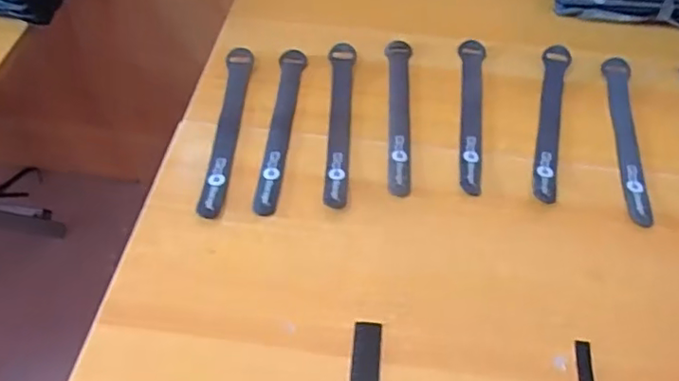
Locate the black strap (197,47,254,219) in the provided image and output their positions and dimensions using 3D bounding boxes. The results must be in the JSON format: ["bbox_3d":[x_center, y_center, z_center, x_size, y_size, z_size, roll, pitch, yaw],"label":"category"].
[{"bbox_3d":[-0.098,-0.058,0.526,0.023,0.006,0.197,1,52,0],"label":"black strap"}]

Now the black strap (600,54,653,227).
[{"bbox_3d":[0.252,-0.050,0.525,0.023,0.011,0.189,9,52,6],"label":"black strap"}]

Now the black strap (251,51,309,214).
[{"bbox_3d":[-0.051,-0.058,0.529,0.024,0.006,0.194,3,52,1],"label":"black strap"}]

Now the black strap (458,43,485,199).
[{"bbox_3d":[0.120,-0.074,0.545,0.021,0.006,0.197,7,52,5],"label":"black strap"}]

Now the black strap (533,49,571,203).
[{"bbox_3d":[0.188,-0.063,0.529,0.023,0.016,0.187,12,52,8],"label":"black strap"}]

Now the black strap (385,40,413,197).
[{"bbox_3d":[0.054,-0.074,0.544,0.023,0.004,0.194,4,52,2],"label":"black strap"}]

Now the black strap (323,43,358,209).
[{"bbox_3d":[0.001,-0.063,0.529,0.024,0.011,0.189,1,52,0],"label":"black strap"}]

